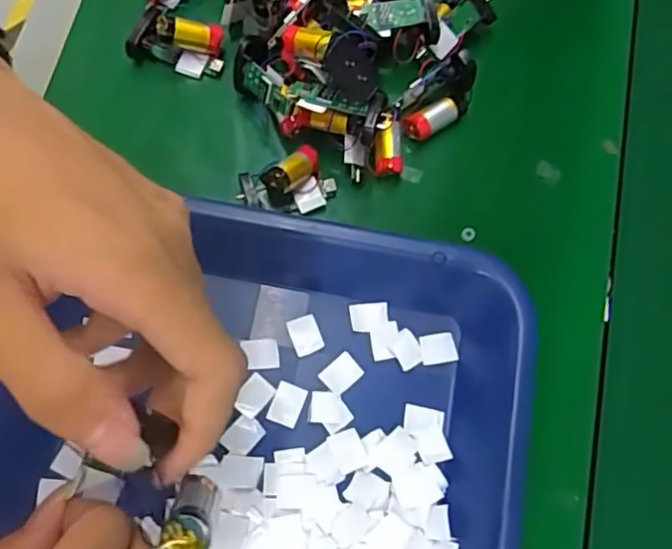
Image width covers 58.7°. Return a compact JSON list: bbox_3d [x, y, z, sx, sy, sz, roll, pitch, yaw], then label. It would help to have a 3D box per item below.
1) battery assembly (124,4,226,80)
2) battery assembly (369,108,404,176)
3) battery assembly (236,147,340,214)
[{"bbox_3d":[-0.093,-0.136,0.347,0.051,0.027,0.028,6,74,1],"label":"battery assembly"},{"bbox_3d":[0.028,-0.072,0.330,0.018,0.013,0.037,2,113,-1],"label":"battery assembly"},{"bbox_3d":[-0.027,-0.048,0.326,0.048,0.024,0.030,-31,78,-9],"label":"battery assembly"}]

